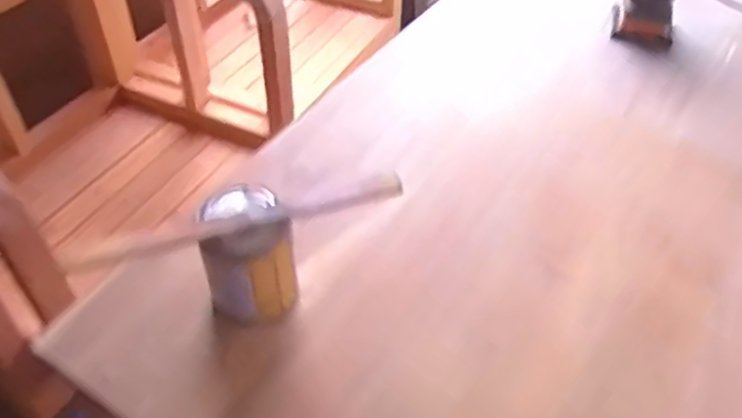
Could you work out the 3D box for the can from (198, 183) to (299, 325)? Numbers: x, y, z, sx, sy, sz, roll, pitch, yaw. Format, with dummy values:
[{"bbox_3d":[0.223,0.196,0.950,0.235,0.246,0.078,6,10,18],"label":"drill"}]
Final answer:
[{"bbox_3d":[-0.134,0.053,0.716,0.099,0.137,0.107,1,44,-1],"label":"can"}]

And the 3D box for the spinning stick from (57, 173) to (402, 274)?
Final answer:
[{"bbox_3d":[-0.137,0.013,0.664,0.360,0.022,0.023,-12,48,-15],"label":"spinning stick"}]

